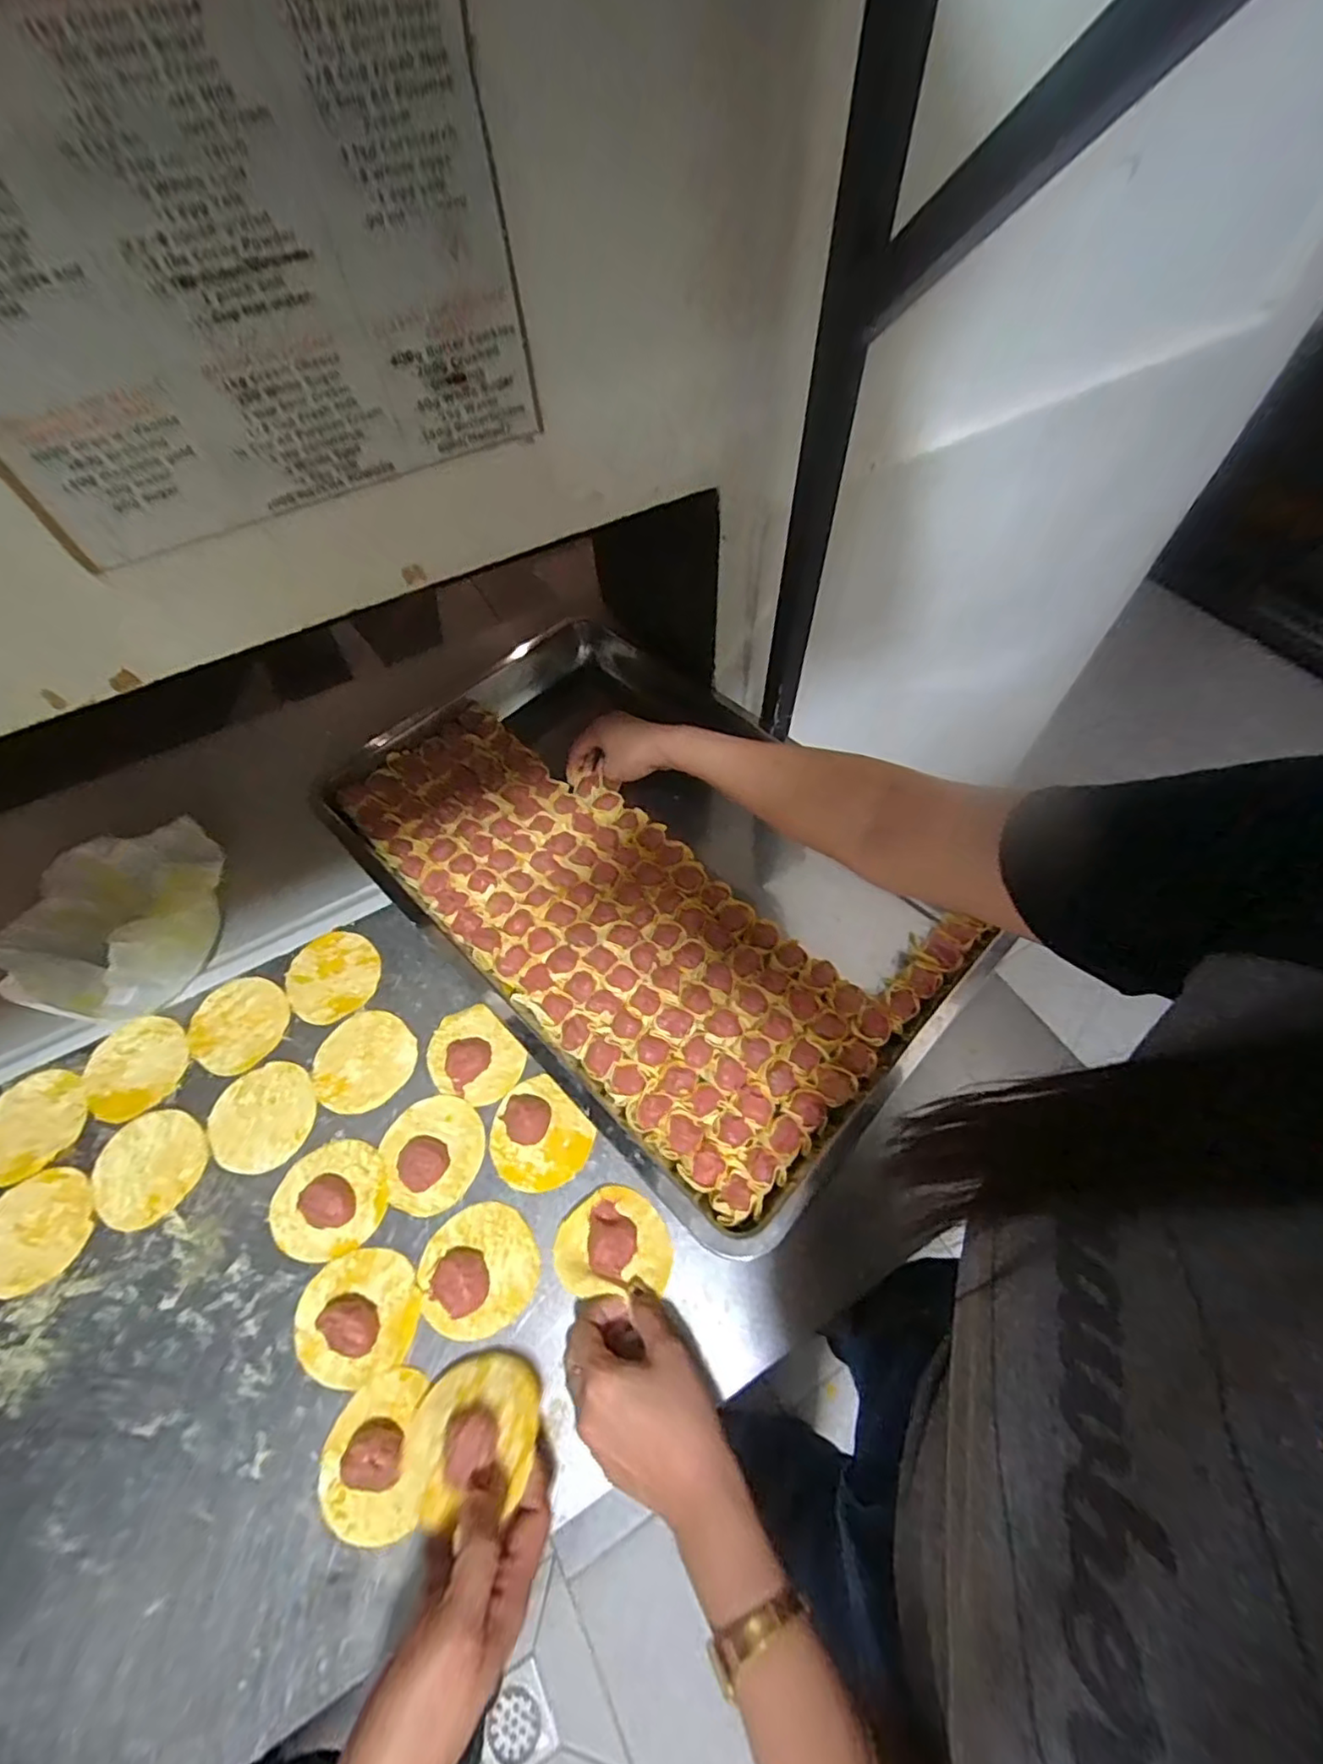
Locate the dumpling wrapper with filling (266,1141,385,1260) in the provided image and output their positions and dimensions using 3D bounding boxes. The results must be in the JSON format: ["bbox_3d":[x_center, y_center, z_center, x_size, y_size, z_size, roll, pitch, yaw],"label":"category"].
[{"bbox_3d":[-0.258,0.240,0.483,0.084,0.020,0.080,0,58,1],"label":"dumpling wrapper with filling"}]

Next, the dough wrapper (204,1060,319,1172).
[{"bbox_3d":[-0.330,0.193,0.526,0.083,0.004,0.084,0,61,0],"label":"dough wrapper"}]

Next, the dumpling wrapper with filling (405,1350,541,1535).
[{"bbox_3d":[-0.121,0.341,0.398,0.081,0.023,0.081,-22,29,-16],"label":"dumpling wrapper with filling"}]

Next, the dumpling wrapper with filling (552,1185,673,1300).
[{"bbox_3d":[-0.034,0.257,0.457,0.082,0.019,0.066,3,58,3],"label":"dumpling wrapper with filling"}]

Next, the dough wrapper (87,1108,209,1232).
[{"bbox_3d":[-0.409,0.227,0.506,0.083,0.005,0.081,0,58,1],"label":"dough wrapper"}]

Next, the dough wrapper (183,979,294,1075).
[{"bbox_3d":[-0.377,0.125,0.566,0.088,0.004,0.081,0,58,1],"label":"dough wrapper"}]

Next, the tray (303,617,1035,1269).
[{"bbox_3d":[-0.010,-0.033,0.626,0.584,0.048,0.418,40,66,23],"label":"tray"}]

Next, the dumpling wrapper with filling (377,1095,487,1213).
[{"bbox_3d":[-0.181,0.213,0.502,0.077,0.014,0.084,0,58,1],"label":"dumpling wrapper with filling"}]

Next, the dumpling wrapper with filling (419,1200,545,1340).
[{"bbox_3d":[-0.133,0.276,0.452,0.081,0.021,0.078,0,58,1],"label":"dumpling wrapper with filling"}]

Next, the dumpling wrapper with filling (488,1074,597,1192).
[{"bbox_3d":[-0.100,0.200,0.503,0.075,0.020,0.082,0,58,1],"label":"dumpling wrapper with filling"}]

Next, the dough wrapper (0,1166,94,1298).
[{"bbox_3d":[-0.481,0.266,0.482,0.086,0.004,0.083,0,58,1],"label":"dough wrapper"}]

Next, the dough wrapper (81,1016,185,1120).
[{"bbox_3d":[-0.455,0.159,0.546,0.079,0.004,0.085,0,58,1],"label":"dough wrapper"}]

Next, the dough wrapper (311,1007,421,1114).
[{"bbox_3d":[-0.256,0.153,0.543,0.083,0.004,0.084,0,58,1],"label":"dough wrapper"}]

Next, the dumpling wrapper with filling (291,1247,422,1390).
[{"bbox_3d":[-0.217,0.303,0.443,0.085,0.022,0.080,0,58,1],"label":"dumpling wrapper with filling"}]

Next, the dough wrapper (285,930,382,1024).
[{"bbox_3d":[-0.305,0.086,0.587,0.081,0.004,0.088,-1,59,1],"label":"dough wrapper"}]

